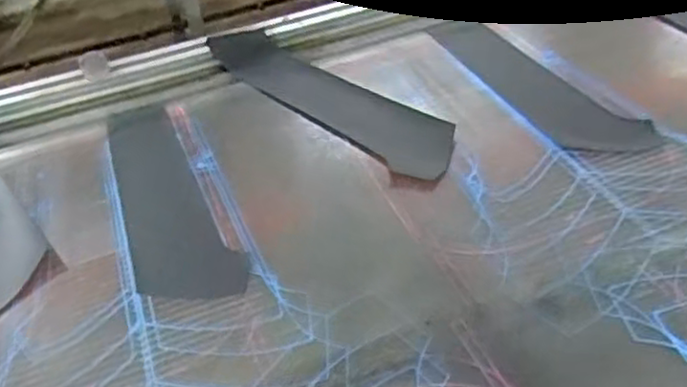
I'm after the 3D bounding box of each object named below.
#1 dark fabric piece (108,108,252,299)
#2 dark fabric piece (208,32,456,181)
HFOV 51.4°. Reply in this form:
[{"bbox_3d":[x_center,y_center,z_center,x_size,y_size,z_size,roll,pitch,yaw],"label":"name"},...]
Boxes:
[{"bbox_3d":[-0.219,0.001,0.865,0.110,0.006,0.388,-19,41,-15],"label":"dark fabric piece"},{"bbox_3d":[-0.020,-0.140,1.001,0.103,0.031,0.458,-33,47,-29],"label":"dark fabric piece"}]

